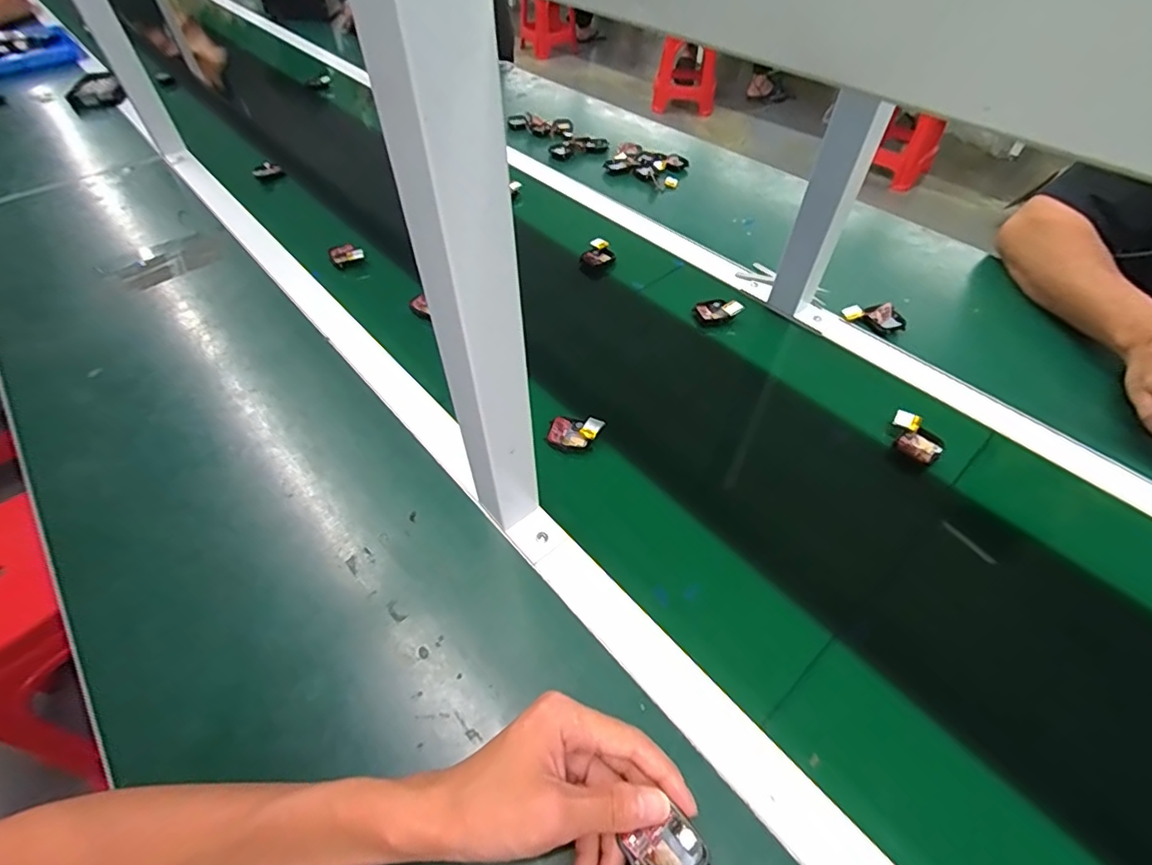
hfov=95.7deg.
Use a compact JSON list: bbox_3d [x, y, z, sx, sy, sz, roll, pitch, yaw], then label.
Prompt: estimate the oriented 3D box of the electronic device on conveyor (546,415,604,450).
[{"bbox_3d":[-0.001,0.000,0.520,0.052,0.015,0.035,11,51,9],"label":"electronic device on conveyor"}]

